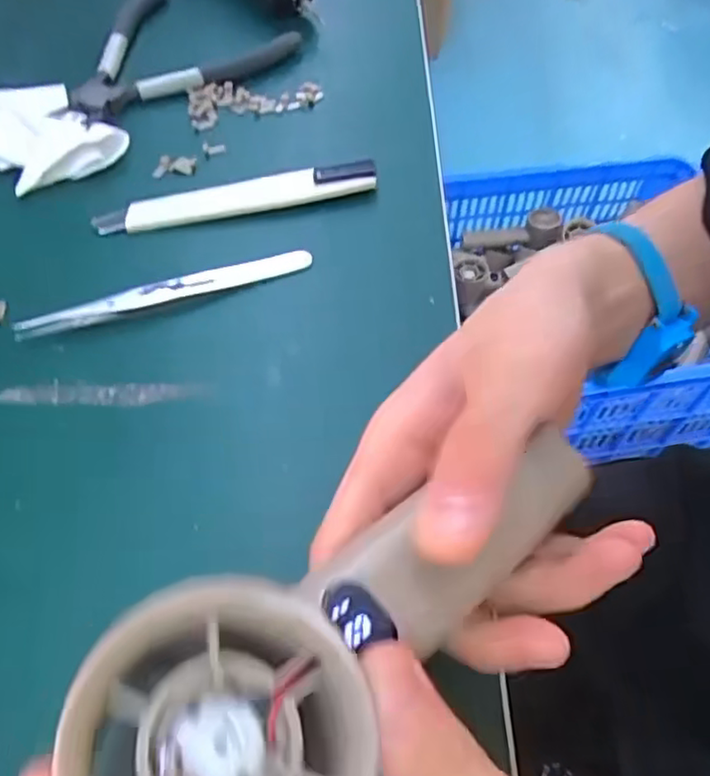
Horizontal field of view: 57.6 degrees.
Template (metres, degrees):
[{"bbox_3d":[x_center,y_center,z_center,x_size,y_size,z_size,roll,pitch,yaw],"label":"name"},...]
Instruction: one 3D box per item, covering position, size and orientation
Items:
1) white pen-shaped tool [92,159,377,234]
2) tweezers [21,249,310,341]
[{"bbox_3d":[-0.059,-0.096,0.323,0.139,0.008,0.018,-10,57,-9],"label":"white pen-shaped tool"},{"bbox_3d":[-0.082,-0.044,0.289,0.130,0.013,0.011,-20,59,-15],"label":"tweezers"}]

